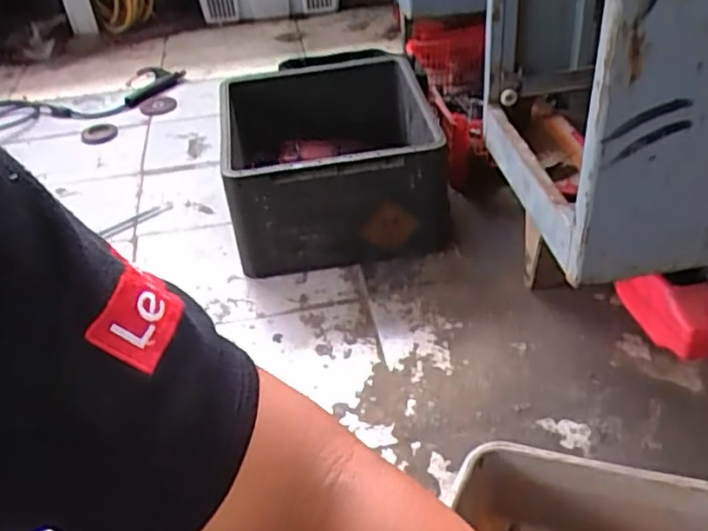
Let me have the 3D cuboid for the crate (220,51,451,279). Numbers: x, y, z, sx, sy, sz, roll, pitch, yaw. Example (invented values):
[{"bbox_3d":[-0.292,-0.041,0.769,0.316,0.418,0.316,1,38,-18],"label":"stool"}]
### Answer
[{"bbox_3d":[-0.041,-0.198,1.285,0.360,0.225,0.380,-8,39,-3],"label":"crate"}]

